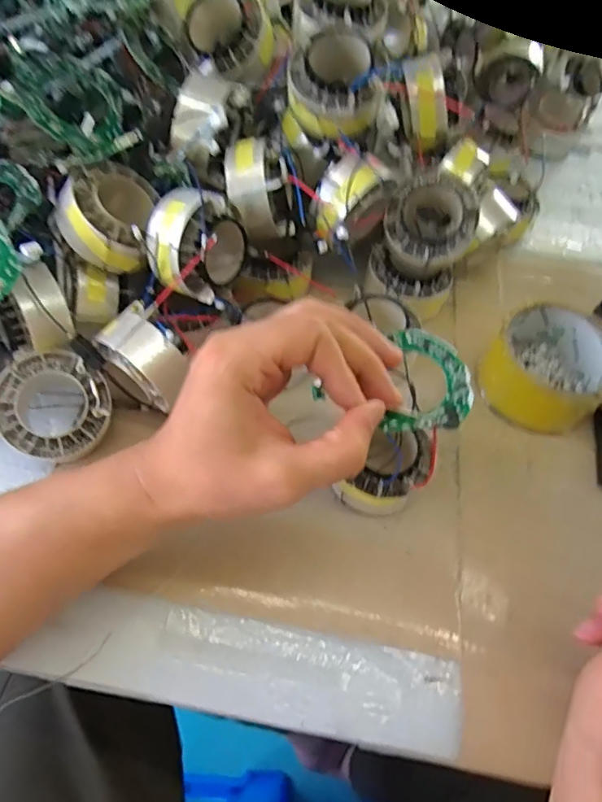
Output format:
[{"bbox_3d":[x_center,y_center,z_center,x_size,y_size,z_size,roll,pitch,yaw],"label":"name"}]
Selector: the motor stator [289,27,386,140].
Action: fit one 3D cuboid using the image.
[{"bbox_3d":[0.023,-0.213,0.366,0.060,0.043,0.060,4,59,-1],"label":"motor stator"}]

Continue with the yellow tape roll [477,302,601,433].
[{"bbox_3d":[0.181,-0.027,0.393,0.082,0.047,0.094,31,62,14],"label":"yellow tape roll"}]

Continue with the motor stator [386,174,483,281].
[{"bbox_3d":[0.096,-0.130,0.402,0.064,0.069,0.031,-6,19,5],"label":"motor stator"}]

